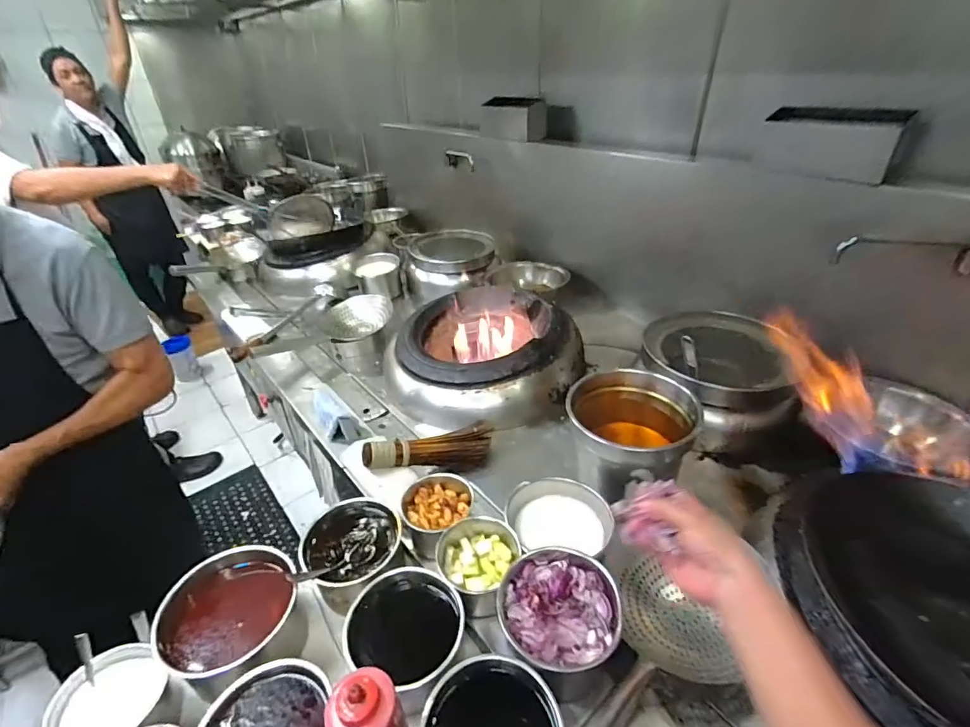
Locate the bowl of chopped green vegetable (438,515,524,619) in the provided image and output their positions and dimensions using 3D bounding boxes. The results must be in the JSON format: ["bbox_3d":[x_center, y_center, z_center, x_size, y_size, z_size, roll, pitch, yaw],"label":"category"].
[{"bbox_3d":[-0.016,0.308,0.719,0.106,0.091,0.115,-1,33,1],"label":"bowl of chopped green vegetable"}]

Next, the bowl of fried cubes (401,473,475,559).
[{"bbox_3d":[-0.084,0.261,0.803,0.124,0.083,0.109,-29,42,-35],"label":"bowl of fried cubes"}]

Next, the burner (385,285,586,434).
[{"bbox_3d":[-0.004,-0.033,1.281,0.506,0.197,0.466,0,33,3],"label":"burner"}]

